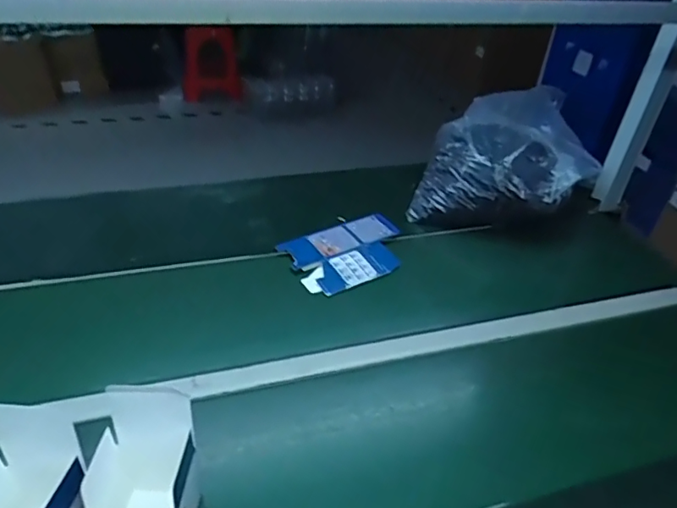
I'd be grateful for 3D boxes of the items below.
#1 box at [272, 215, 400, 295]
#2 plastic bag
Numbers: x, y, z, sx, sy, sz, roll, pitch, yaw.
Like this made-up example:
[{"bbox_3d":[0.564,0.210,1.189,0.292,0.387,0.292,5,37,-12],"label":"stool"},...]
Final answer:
[{"bbox_3d":[0.022,-0.002,0.992,0.225,0.015,0.148,-22,52,-25],"label":"box"},{"bbox_3d":[0.366,-0.210,1.154,0.374,0.173,0.333,9,37,6],"label":"plastic bag"}]

